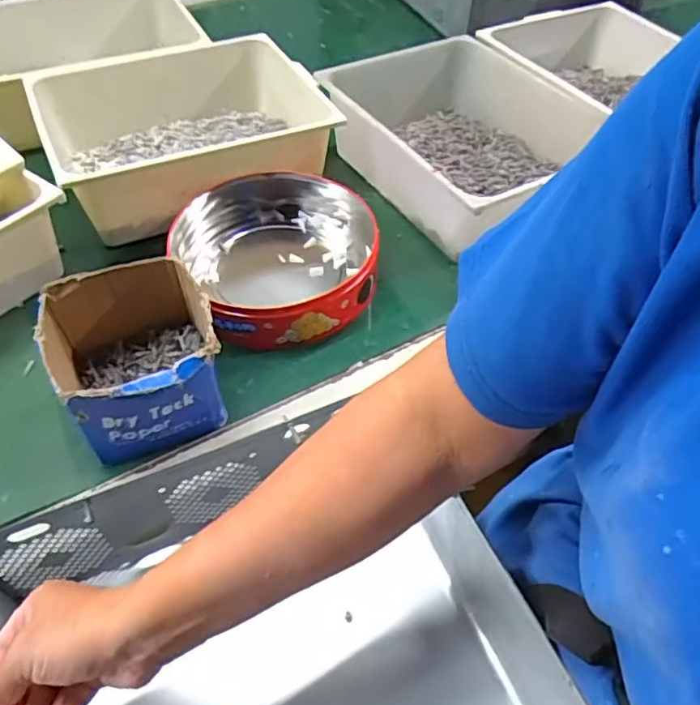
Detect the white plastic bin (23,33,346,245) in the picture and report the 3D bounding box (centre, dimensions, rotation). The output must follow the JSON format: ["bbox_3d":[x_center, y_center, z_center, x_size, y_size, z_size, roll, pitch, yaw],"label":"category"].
[{"bbox_3d":[-0.223,-0.315,0.820,0.384,0.113,0.326,-25,55,-21],"label":"white plastic bin"}]

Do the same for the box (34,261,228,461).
[{"bbox_3d":[-0.201,0.010,0.553,0.141,0.116,0.143,-18,53,-17],"label":"box"}]

